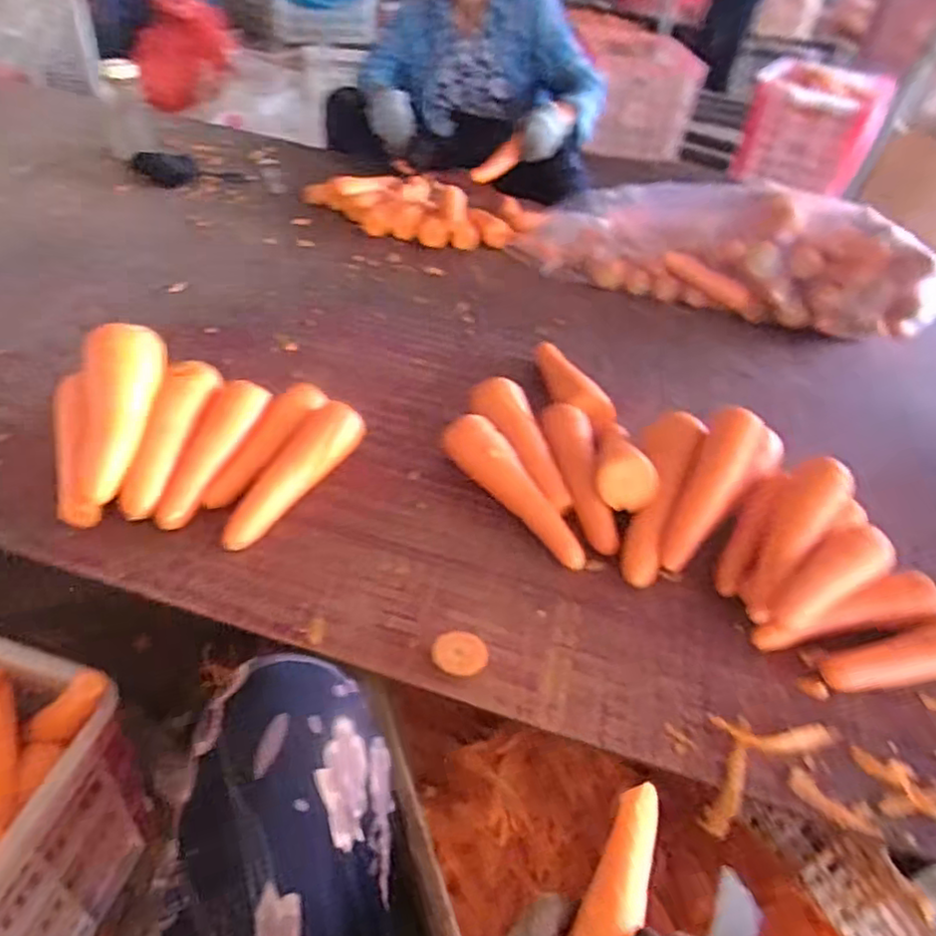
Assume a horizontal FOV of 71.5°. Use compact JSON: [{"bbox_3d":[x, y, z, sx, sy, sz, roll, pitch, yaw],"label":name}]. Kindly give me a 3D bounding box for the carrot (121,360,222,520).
[{"bbox_3d":[-0.297,-0.037,0.660,0.052,0.039,0.200,4,43,-5],"label":"carrot"}]

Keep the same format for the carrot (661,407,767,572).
[{"bbox_3d":[0.255,0.019,0.682,0.058,0.037,0.211,26,61,20],"label":"carrot"}]

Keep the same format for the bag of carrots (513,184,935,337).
[{"bbox_3d":[0.428,-0.383,1.106,0.671,0.146,0.261,28,46,19],"label":"bag of carrots"}]

